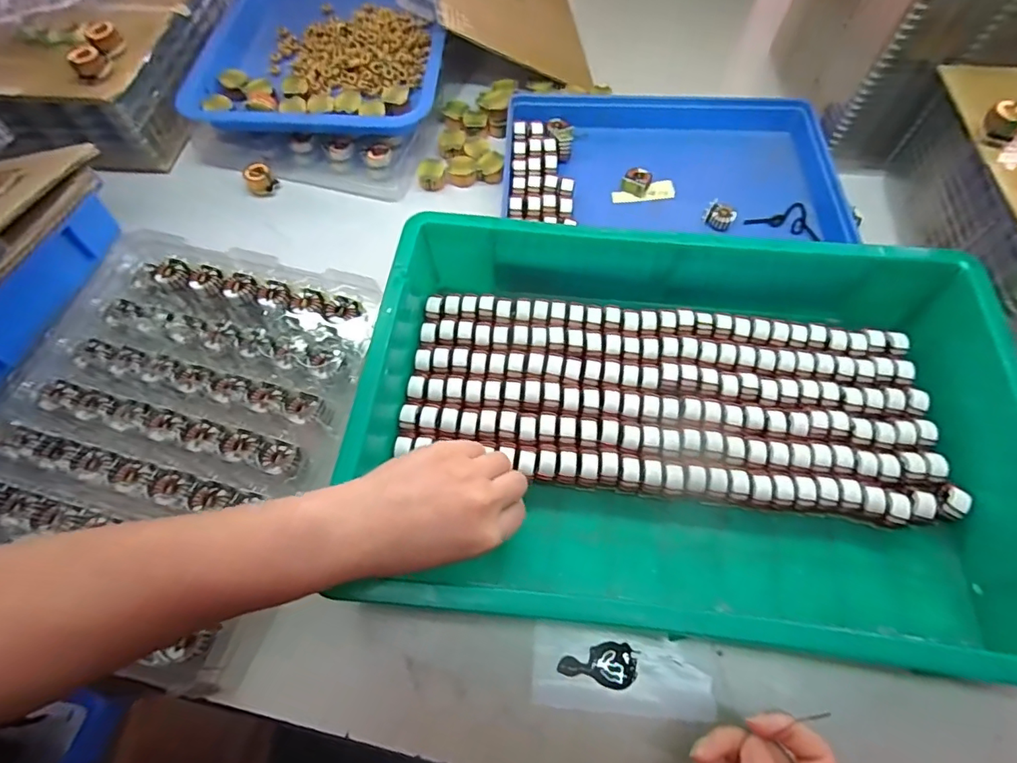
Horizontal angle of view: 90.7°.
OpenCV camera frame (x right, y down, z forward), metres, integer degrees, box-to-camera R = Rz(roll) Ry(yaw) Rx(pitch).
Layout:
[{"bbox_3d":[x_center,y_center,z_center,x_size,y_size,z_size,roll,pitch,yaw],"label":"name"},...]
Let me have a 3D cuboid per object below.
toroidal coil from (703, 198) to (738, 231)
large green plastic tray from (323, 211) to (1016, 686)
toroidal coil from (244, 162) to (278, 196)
[{"bbox_3d":[0.202,-0.158,0.482,0.027,0.017,0.020,35,69,17],"label":"toroidal coil"},{"bbox_3d":[0.121,0.018,0.358,0.432,0.081,0.296,5,66,3],"label":"large green plastic tray"},{"bbox_3d":[-0.256,-0.208,0.521,0.026,0.029,0.026,-1,63,1],"label":"toroidal coil"}]

